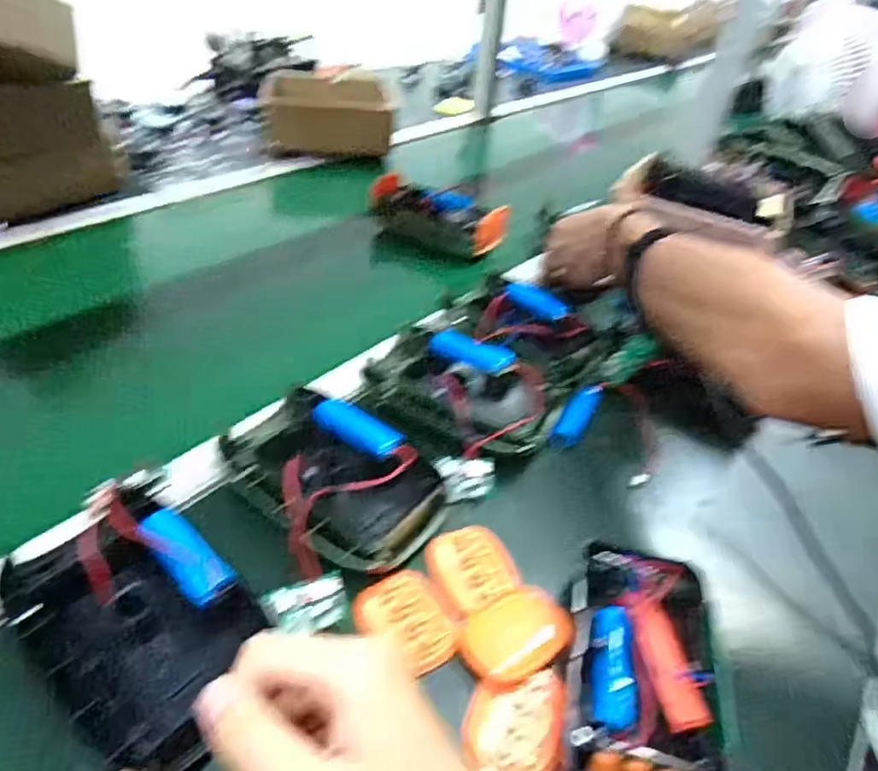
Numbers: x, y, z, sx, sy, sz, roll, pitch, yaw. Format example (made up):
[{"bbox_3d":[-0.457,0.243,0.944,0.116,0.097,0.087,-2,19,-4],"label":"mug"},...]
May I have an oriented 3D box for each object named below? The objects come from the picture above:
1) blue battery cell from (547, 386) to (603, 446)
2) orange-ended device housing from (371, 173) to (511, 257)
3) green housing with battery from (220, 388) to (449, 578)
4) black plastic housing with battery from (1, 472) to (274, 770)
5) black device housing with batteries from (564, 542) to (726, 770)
[{"bbox_3d":[0.116,0.026,0.509,0.022,0.015,0.076,25,42,20],"label":"blue battery cell"},{"bbox_3d":[0.005,-0.216,0.785,0.174,0.069,0.061,24,42,19],"label":"orange-ended device housing"},{"bbox_3d":[-0.075,0.060,0.420,0.155,0.040,0.116,33,45,28],"label":"green housing with battery"},{"bbox_3d":[-0.154,0.120,0.320,0.155,0.026,0.093,33,45,28],"label":"black plastic housing with battery"},{"bbox_3d":[0.108,0.155,0.331,0.078,0.037,0.144,12,39,6],"label":"black device housing with batteries"}]

